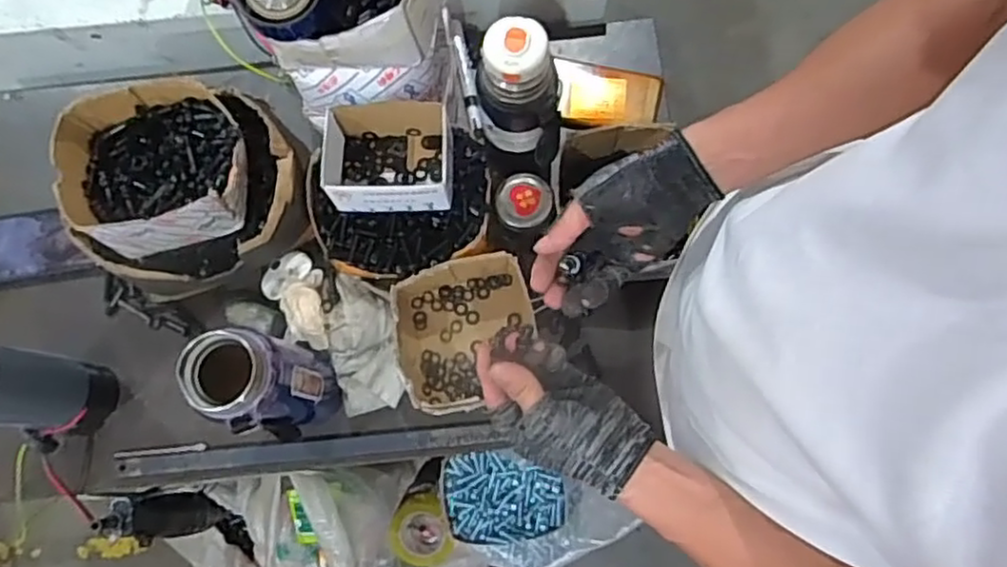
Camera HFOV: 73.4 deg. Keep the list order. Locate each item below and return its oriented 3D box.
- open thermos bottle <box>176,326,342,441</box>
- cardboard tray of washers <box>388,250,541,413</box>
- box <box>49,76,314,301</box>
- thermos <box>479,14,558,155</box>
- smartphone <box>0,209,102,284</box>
[{"bbox_3d":[-0.208,0.091,0.621,0.068,0.220,0.076,36,81,8],"label":"open thermos bottle"},{"bbox_3d":[-0.040,0.054,0.699,0.135,0.082,0.141,-10,77,-1],"label":"cardboard tray of washers"},{"bbox_3d":[-0.328,-0.097,0.702,0.224,0.127,0.182,-20,78,-4],"label":"box"},{"bbox_3d":[0.013,-0.175,0.633,0.073,0.162,0.061,7,78,2],"label":"thermos"},{"bbox_3d":[-0.539,-0.042,0.771,0.148,0.017,0.079,-5,77,0],"label":"smartphone"}]

